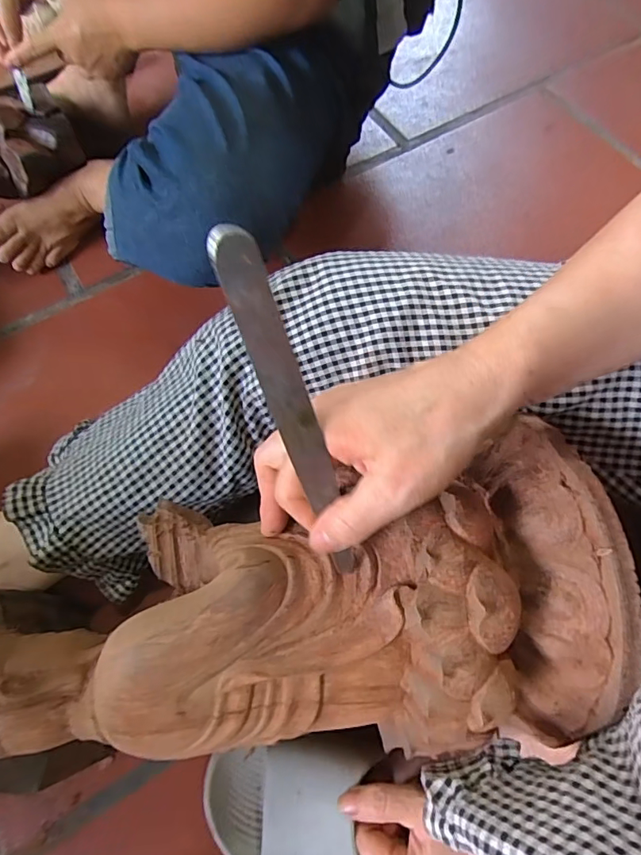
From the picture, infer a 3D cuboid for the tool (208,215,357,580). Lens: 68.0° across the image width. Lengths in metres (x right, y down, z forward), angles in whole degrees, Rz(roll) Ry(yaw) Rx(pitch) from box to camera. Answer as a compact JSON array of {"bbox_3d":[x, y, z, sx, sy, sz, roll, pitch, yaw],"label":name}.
[{"bbox_3d":[-0.010,0.001,0.214,0.018,0.175,0.004,-15,30,6],"label":"tool"}]

